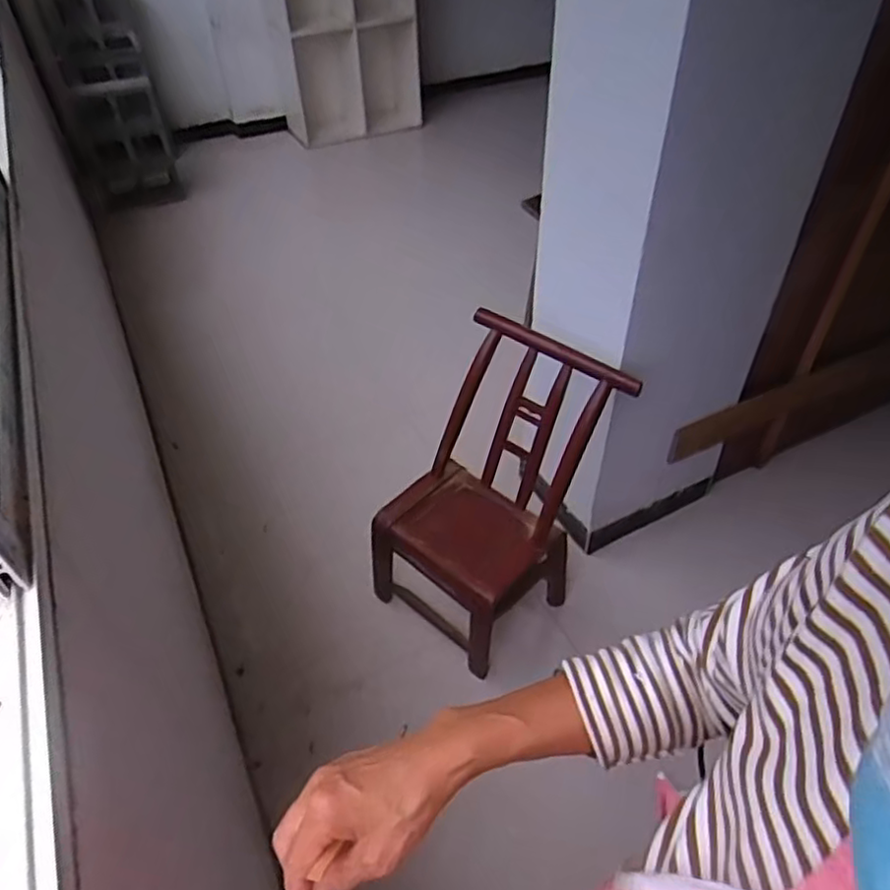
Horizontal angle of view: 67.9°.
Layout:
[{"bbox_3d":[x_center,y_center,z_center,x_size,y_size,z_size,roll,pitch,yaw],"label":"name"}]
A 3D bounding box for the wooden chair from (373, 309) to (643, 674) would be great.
[{"bbox_3d":[0.096,0.118,1.474,0.375,0.622,0.416,32,53,31],"label":"wooden chair"}]

